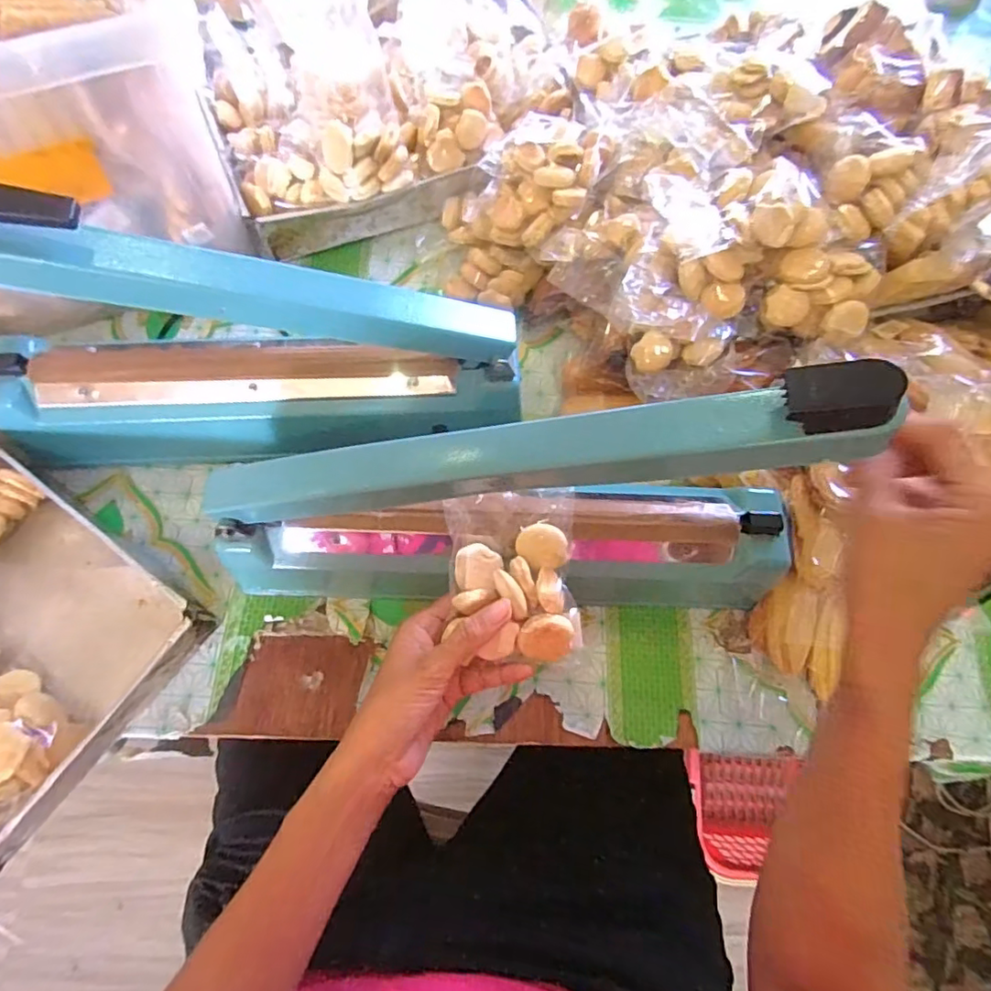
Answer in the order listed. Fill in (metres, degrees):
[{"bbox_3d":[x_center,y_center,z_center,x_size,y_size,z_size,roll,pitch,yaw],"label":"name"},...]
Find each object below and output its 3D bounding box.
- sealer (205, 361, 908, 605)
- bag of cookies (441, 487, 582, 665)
[{"bbox_3d":[0.004,0.010,0.338,0.378,0.243,0.069,0,72,-2],"label":"sealer"},{"bbox_3d":[0.012,0.049,0.366,0.080,0.025,0.108,-1,72,-3],"label":"bag of cookies"}]

